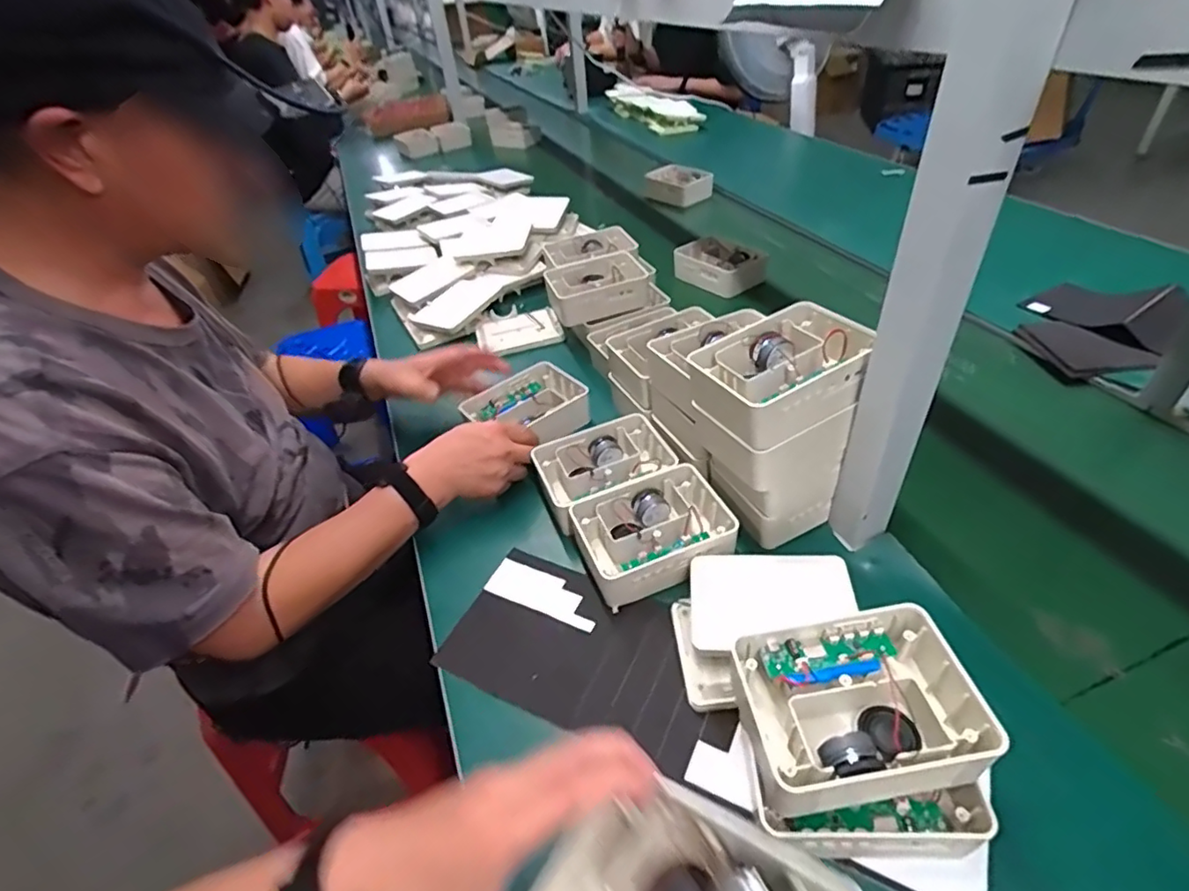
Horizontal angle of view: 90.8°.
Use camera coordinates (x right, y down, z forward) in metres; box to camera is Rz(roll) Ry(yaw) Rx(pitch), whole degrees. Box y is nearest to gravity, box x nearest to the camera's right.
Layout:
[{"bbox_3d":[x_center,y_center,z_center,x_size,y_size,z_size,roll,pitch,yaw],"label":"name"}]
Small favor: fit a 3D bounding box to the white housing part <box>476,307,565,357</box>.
[{"bbox_3d":[-0.125,-0.187,0.961,0.130,0.023,0.097,-14,41,-9],"label":"white housing part"}]

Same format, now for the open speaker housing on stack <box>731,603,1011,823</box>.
[{"bbox_3d":[0.176,0.177,0.401,0.147,0.052,0.112,-8,40,-1],"label":"open speaker housing on stack"}]

